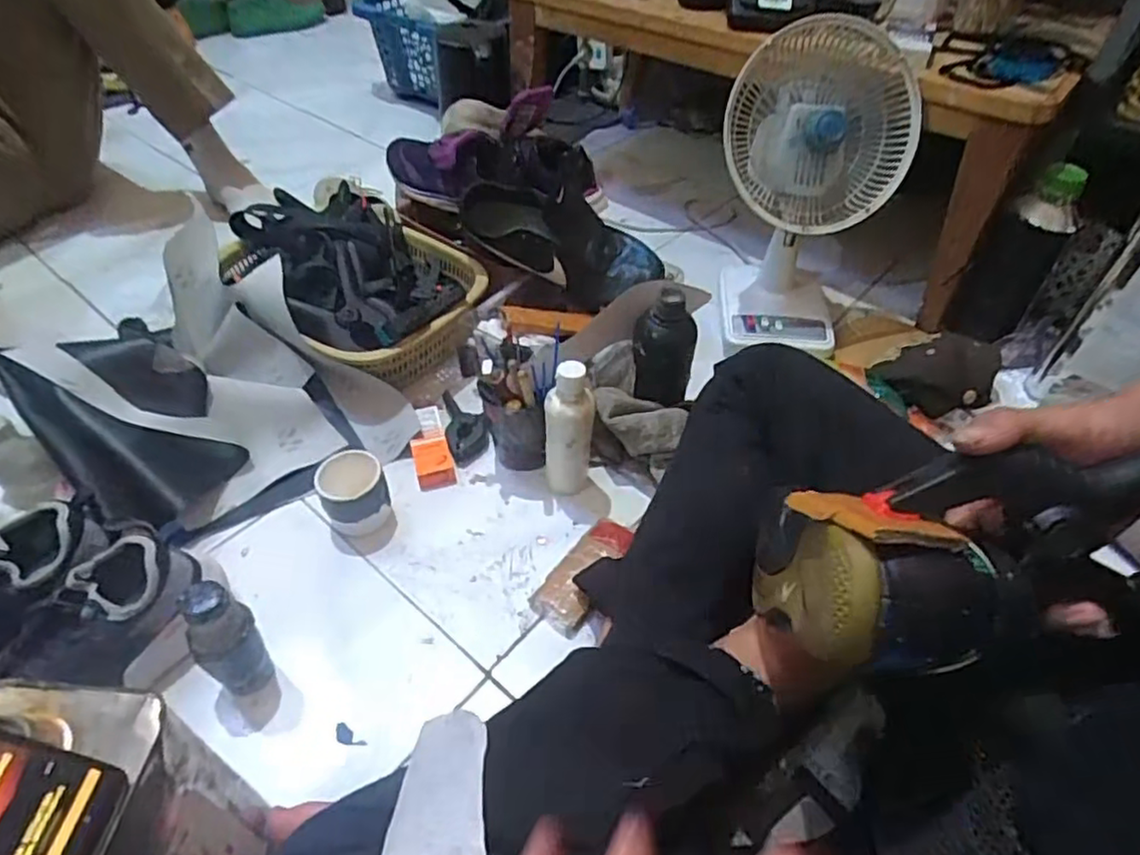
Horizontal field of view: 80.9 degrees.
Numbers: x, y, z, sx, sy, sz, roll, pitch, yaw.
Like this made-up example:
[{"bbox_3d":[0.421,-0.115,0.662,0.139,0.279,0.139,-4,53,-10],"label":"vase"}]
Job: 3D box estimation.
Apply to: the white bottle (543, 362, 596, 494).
[{"bbox_3d":[-0.002,0.009,0.673,0.049,0.165,0.046,4,46,1],"label":"white bottle"}]

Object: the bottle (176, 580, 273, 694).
[{"bbox_3d":[-0.276,0.174,0.542,0.048,0.118,0.042,-31,55,-28],"label":"bottle"}]

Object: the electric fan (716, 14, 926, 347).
[{"bbox_3d":[0.276,-0.275,0.799,0.200,0.300,0.206,19,48,15],"label":"electric fan"}]

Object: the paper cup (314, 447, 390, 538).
[{"bbox_3d":[-0.217,0.068,0.677,0.066,0.068,0.065,-19,49,-19],"label":"paper cup"}]

